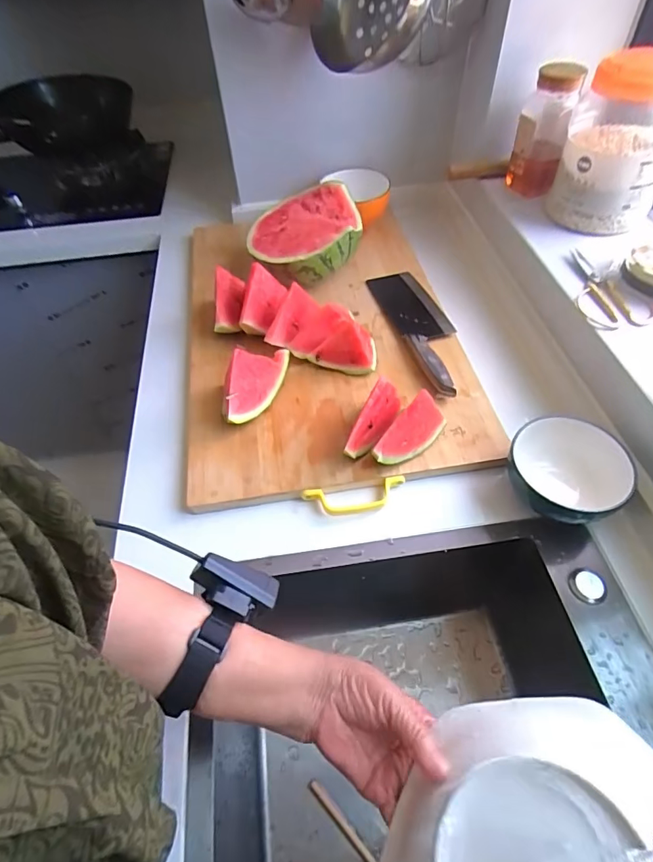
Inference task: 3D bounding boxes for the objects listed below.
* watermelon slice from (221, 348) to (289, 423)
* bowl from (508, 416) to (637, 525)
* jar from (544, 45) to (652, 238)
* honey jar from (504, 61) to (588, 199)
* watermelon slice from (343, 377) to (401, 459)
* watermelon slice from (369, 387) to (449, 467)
[{"bbox_3d":[-0.096,-0.066,0.613,0.045,0.072,0.133,14,54,13],"label":"watermelon slice"},{"bbox_3d":[0.279,0.051,0.532,0.122,0.076,0.118,-1,52,2],"label":"bowl"},{"bbox_3d":[0.405,-0.398,0.643,0.133,0.192,0.147,18,55,16],"label":"jar"},{"bbox_3d":[0.332,-0.457,0.720,0.072,0.168,0.067,14,54,13],"label":"honey jar"},{"bbox_3d":[0.057,-0.012,0.548,0.020,0.089,0.097,27,58,22],"label":"watermelon slice"},{"bbox_3d":[0.099,0.003,0.545,0.105,0.072,0.027,-37,59,-23],"label":"watermelon slice"}]

